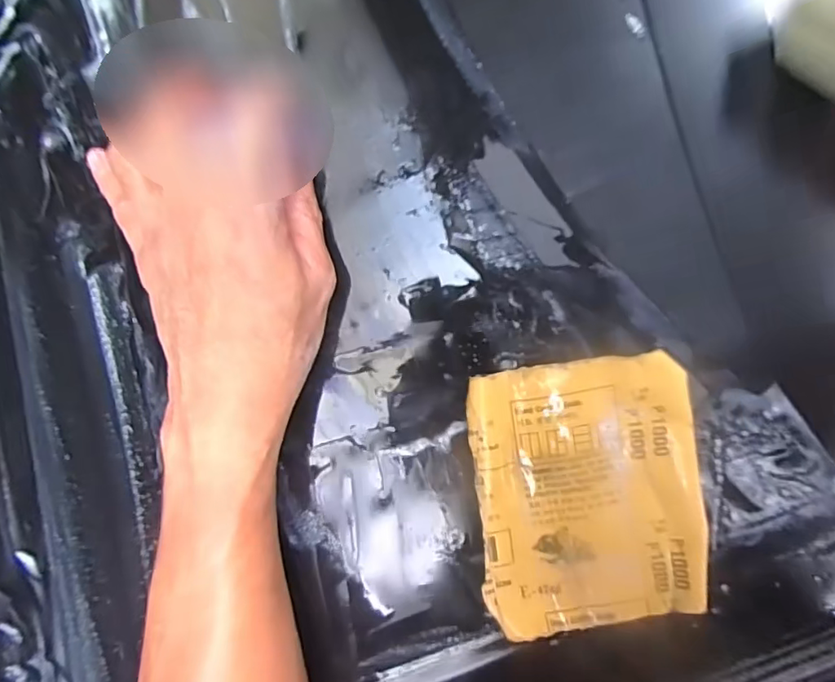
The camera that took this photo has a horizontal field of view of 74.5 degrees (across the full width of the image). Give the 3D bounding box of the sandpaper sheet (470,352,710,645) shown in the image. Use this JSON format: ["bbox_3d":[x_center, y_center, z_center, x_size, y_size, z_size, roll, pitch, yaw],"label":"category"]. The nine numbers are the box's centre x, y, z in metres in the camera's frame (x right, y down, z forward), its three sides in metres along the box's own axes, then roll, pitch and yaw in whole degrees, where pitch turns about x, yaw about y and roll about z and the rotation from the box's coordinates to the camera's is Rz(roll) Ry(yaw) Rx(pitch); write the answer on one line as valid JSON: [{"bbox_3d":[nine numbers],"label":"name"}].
[{"bbox_3d":[0.088,0.079,0.282,0.111,0.014,0.136,-8,92,7],"label":"sandpaper sheet"}]

